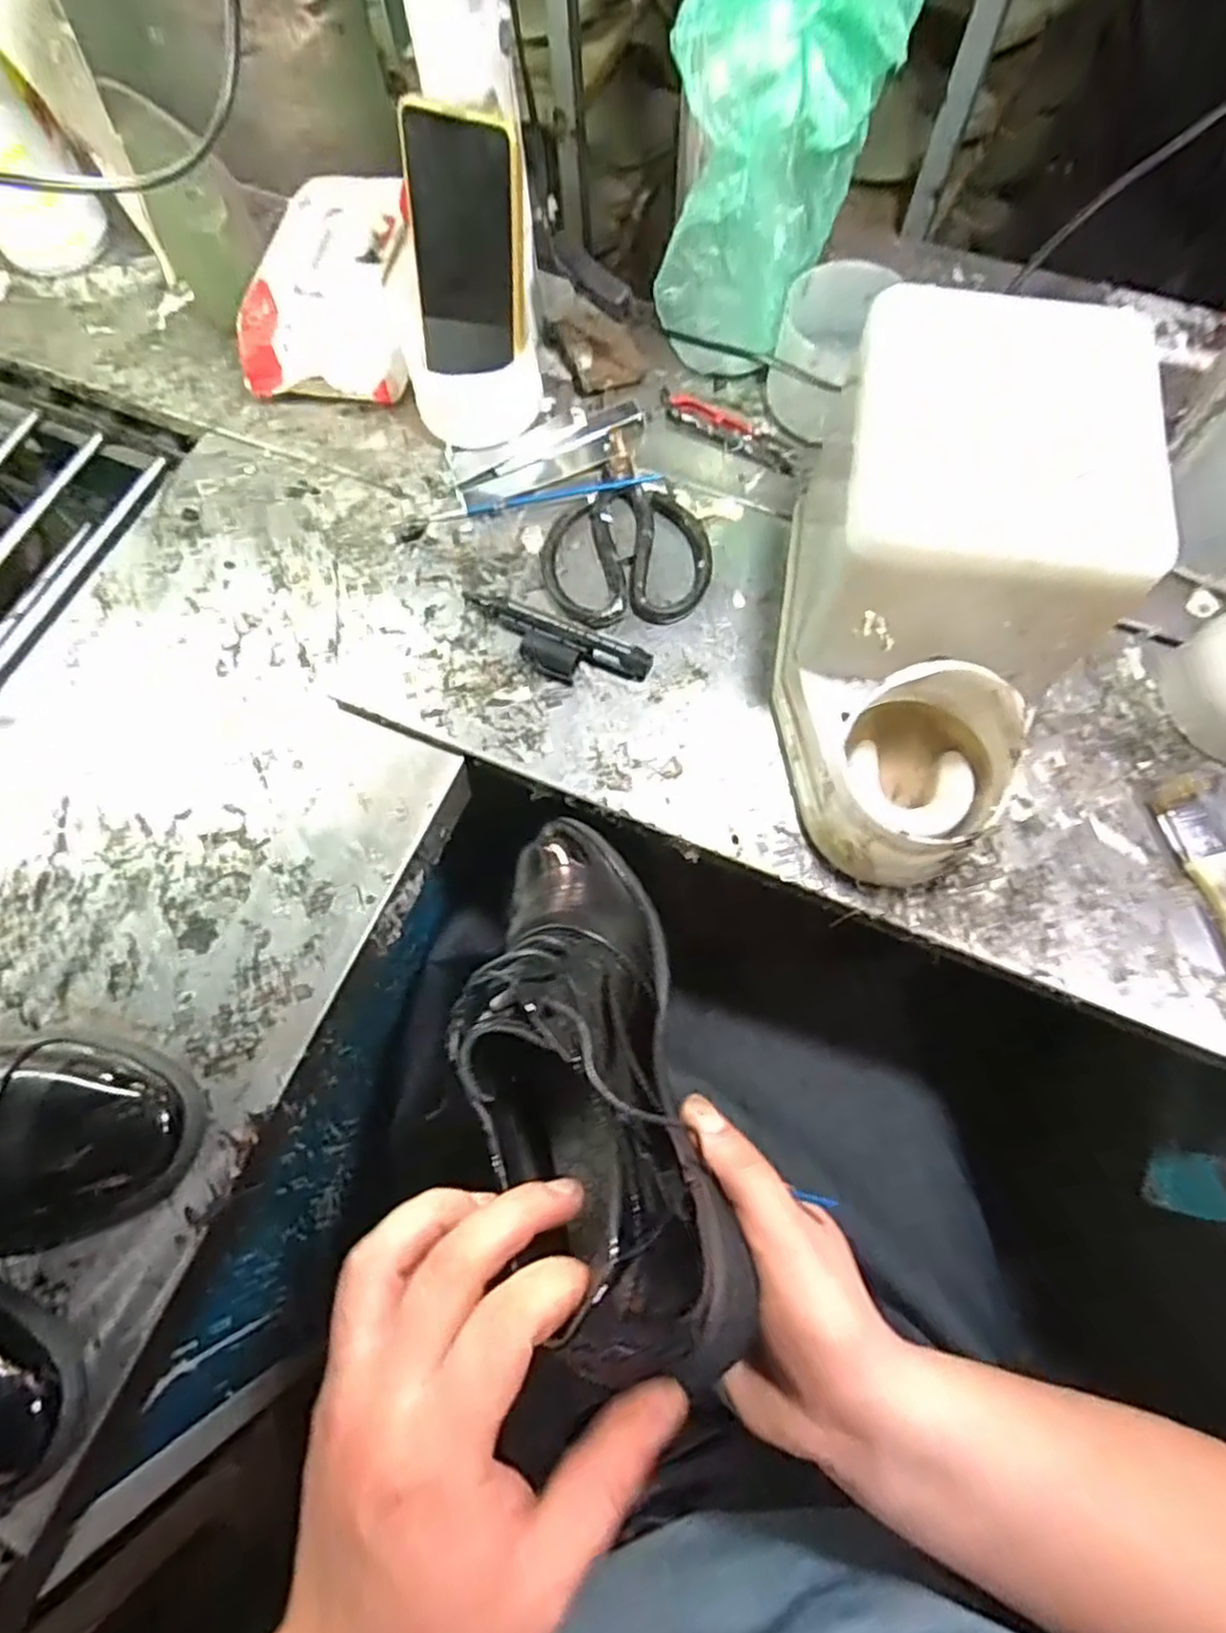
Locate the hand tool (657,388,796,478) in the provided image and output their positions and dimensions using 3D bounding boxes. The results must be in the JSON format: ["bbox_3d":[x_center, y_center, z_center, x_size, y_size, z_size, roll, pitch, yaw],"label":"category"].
[{"bbox_3d":[0.082,-0.273,0.518,0.111,0.007,0.029,29,74,11],"label":"hand tool"}]

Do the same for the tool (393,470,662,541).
[{"bbox_3d":[-0.057,-0.212,0.504,0.182,0.010,0.014,-12,71,-2],"label":"tool"}]

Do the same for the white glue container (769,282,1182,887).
[{"bbox_3d":[0.163,-0.105,0.380,0.138,0.163,0.248,10,72,5],"label":"white glue container"}]

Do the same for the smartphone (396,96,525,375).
[{"bbox_3d":[-0.091,-0.343,0.453,0.074,0.134,0.012,19,53,8],"label":"smartphone"}]

